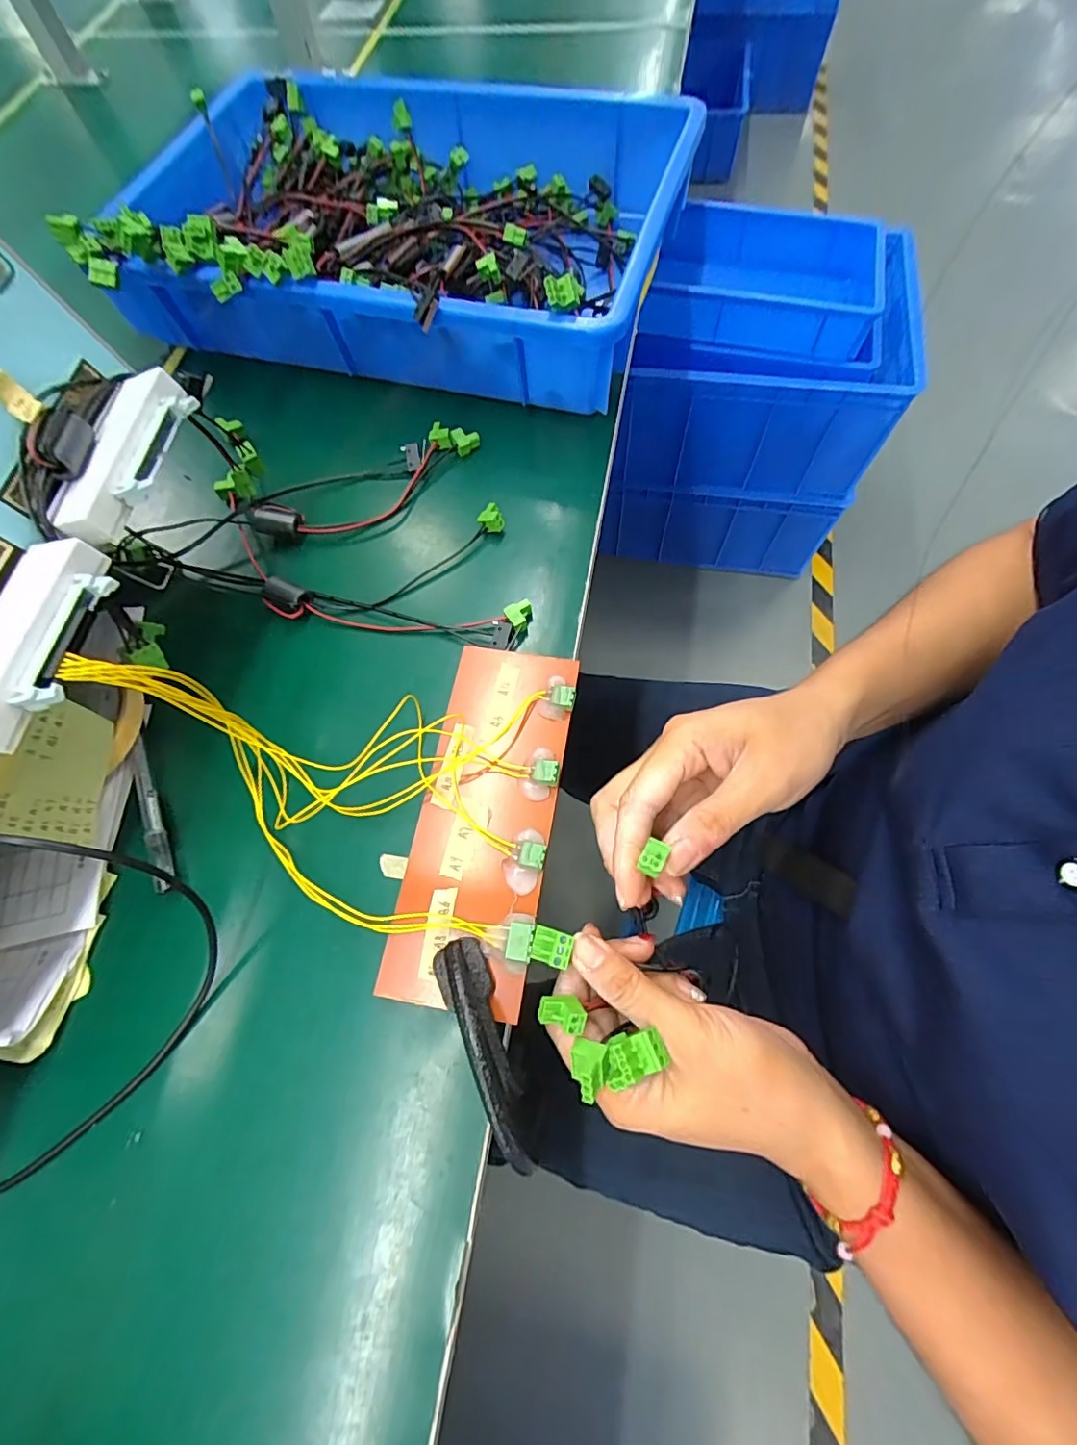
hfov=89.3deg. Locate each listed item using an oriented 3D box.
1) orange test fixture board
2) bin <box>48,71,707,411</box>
[{"bbox_3d":[-0.029,0.047,0.296,0.070,0.025,0.192,9,70,5],"label":"orange test fixture board"},{"bbox_3d":[-0.112,-0.394,0.437,0.397,0.101,0.293,13,70,7],"label":"bin"}]

